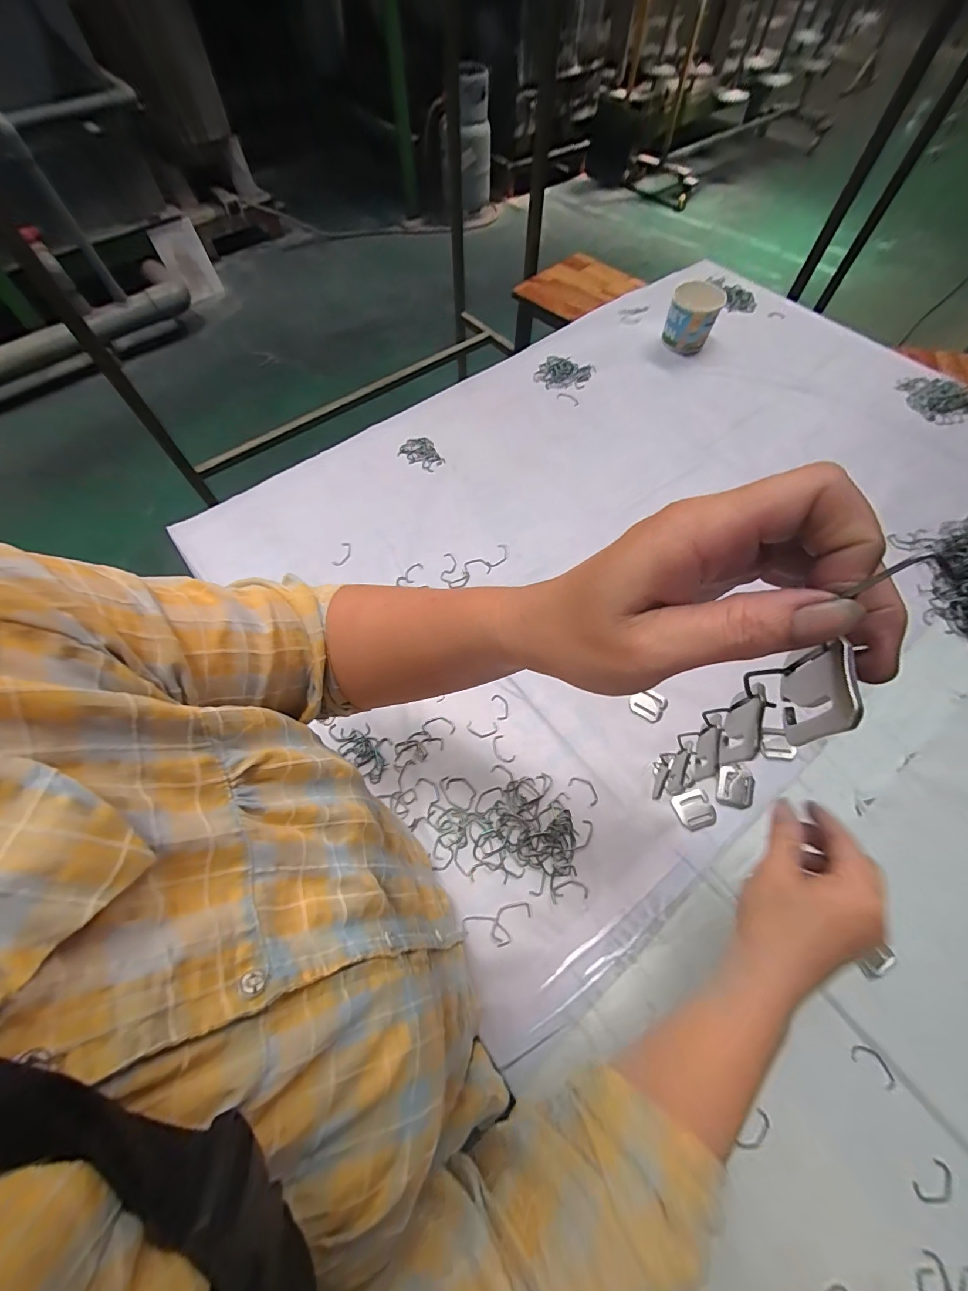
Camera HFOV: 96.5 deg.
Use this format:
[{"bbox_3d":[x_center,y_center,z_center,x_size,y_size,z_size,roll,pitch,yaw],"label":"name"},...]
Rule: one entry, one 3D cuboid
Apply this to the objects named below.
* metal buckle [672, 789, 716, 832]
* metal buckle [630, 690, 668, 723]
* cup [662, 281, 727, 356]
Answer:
[{"bbox_3d":[0.220,0.172,0.452,0.040,0.004,0.037,-15,64,-7],"label":"metal buckle"},{"bbox_3d":[0.191,0.070,0.503,0.038,0.007,0.033,29,67,14],"label":"metal buckle"},{"bbox_3d":[0.373,-0.587,0.779,0.084,0.088,0.070,21,65,10],"label":"cup"}]

